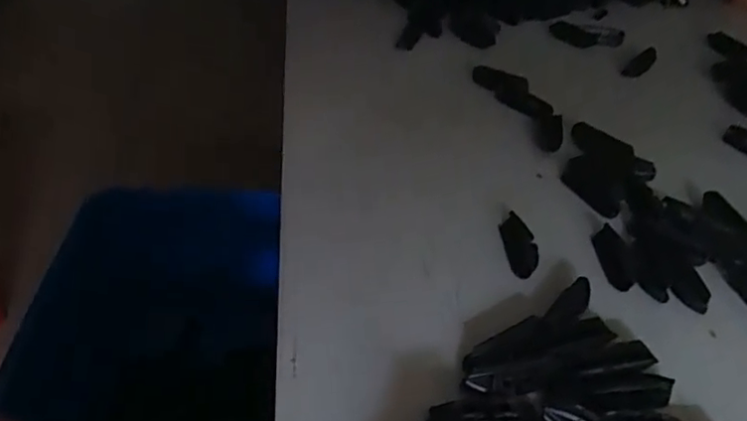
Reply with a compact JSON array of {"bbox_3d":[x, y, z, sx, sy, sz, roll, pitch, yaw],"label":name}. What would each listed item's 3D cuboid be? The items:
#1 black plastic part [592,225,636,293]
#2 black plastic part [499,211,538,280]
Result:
[{"bbox_3d":[0.210,0.041,0.523,0.026,0.010,0.073,3,44,-5],"label":"black plastic part"},{"bbox_3d":[0.128,0.031,0.525,0.022,0.018,0.065,3,44,-5],"label":"black plastic part"}]

